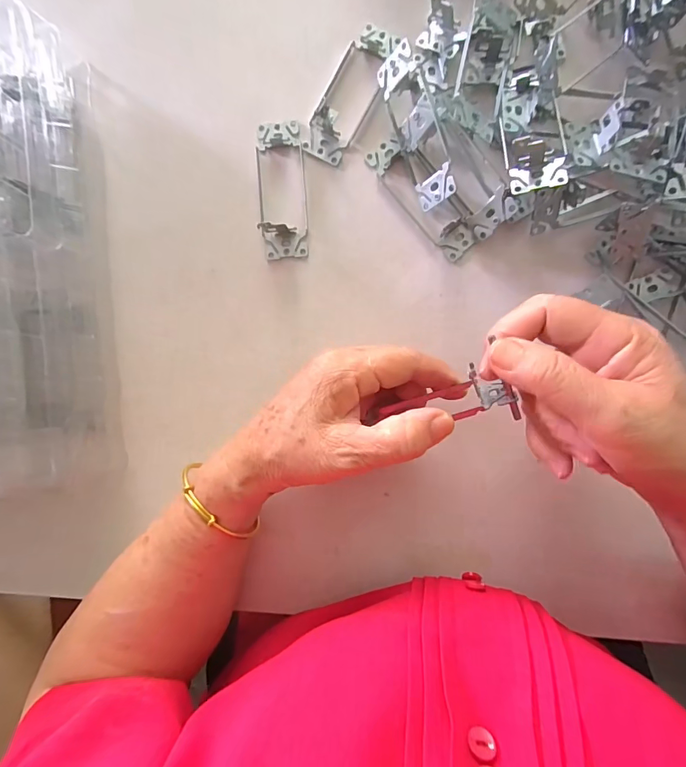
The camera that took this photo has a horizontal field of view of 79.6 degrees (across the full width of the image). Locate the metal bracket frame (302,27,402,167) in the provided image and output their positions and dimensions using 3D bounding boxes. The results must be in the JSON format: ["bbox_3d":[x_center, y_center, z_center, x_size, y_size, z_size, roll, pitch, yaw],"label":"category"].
[{"bbox_3d":[0.005,-0.221,0.308,0.037,0.017,0.104,28,94,5],"label":"metal bracket frame"}]

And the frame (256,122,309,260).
[{"bbox_3d":[-0.048,-0.151,0.313,0.037,0.020,0.104,-3,91,6],"label":"frame"}]

